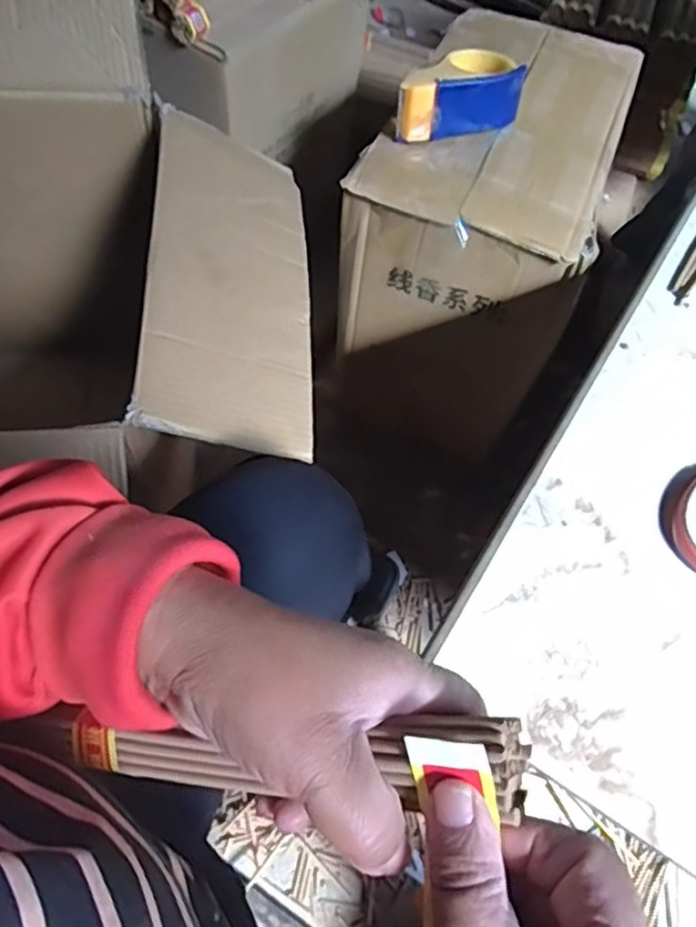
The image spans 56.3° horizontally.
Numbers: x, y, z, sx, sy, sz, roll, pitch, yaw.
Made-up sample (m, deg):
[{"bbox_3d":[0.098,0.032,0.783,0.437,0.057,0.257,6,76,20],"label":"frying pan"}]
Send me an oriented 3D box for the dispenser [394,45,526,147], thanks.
[{"bbox_3d":[0.119,-0.415,0.724,0.155,0.057,0.082,-18,64,-14],"label":"dispenser"}]

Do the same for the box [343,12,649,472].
[{"bbox_3d":[0.185,-0.314,0.916,0.271,0.364,0.433,23,61,8],"label":"box"}]

